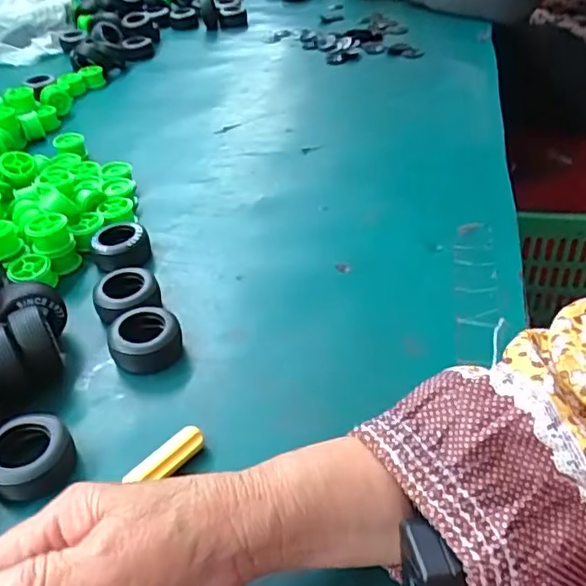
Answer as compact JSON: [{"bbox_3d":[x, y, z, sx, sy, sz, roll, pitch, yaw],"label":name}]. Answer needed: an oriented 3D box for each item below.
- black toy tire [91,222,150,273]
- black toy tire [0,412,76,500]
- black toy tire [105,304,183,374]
[{"bbox_3d":[-0.147,-0.040,0.511,0.047,0.024,0.043,-15,39,-11],"label":"black toy tire"},{"bbox_3d":[-0.151,0.096,0.348,0.047,0.027,0.044,-4,38,3],"label":"black toy tire"},{"bbox_3d":[-0.104,0.033,0.423,0.048,0.030,0.039,-18,40,-15],"label":"black toy tire"}]

